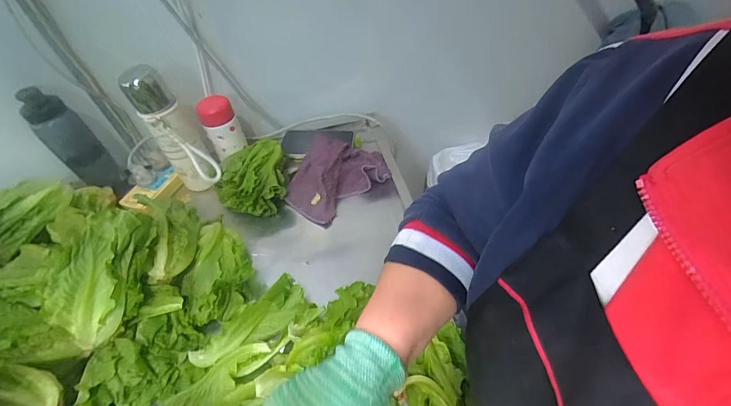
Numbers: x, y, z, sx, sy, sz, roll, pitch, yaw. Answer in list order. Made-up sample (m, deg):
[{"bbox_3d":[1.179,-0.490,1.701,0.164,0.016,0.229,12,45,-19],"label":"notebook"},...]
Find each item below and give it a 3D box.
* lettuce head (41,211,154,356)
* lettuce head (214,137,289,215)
[{"bbox_3d":[-0.353,0.091,0.470,0.107,0.066,0.169,-7,48,0],"label":"lettuce head"},{"bbox_3d":[-0.224,-0.050,0.687,0.129,0.071,0.148,-11,48,-4],"label":"lettuce head"}]

